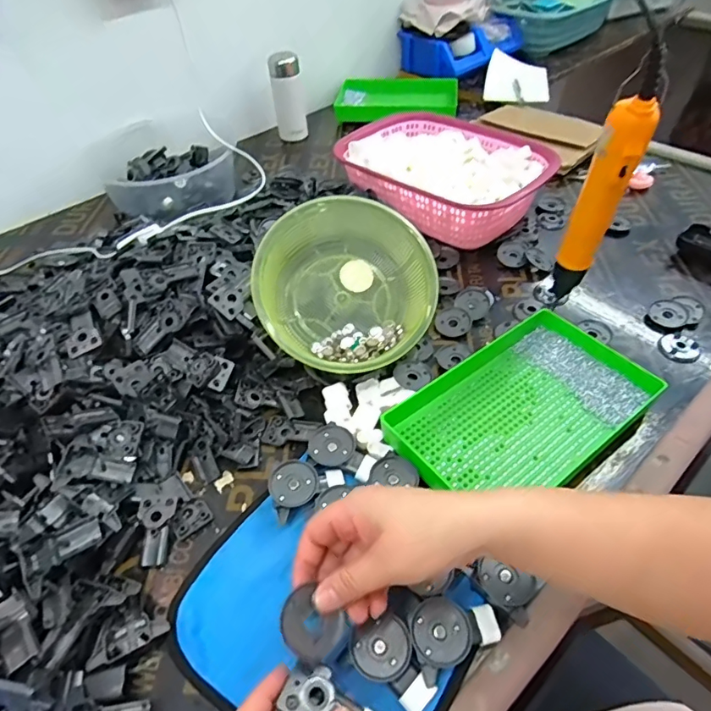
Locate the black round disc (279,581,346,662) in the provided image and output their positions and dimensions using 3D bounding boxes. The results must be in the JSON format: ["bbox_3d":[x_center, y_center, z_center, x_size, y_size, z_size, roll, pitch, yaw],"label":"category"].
[{"bbox_3d":[-0.028,0.169,0.310,0.035,0.005,0.041,-40,83,-21],"label":"black round disc"}]

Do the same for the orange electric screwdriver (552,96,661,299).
[{"bbox_3d":[0.215,-0.127,0.441,0.033,0.193,0.027,13,50,14],"label":"orange electric screwdriver"}]

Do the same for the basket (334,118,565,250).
[{"bbox_3d":[0.134,-0.287,0.763,0.305,0.078,0.246,35,58,29],"label":"basket"}]

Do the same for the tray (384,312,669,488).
[{"bbox_3d":[0.160,0.054,0.484,0.242,0.034,0.158,-31,54,-23],"label":"tray"}]

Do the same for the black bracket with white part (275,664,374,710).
[{"bbox_3d":[-0.015,0.222,0.300,0.064,0.014,0.042,30,53,1],"label":"black bracket with white part"}]

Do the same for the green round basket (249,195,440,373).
[{"bbox_3d":[-0.011,-0.076,0.553,0.193,0.084,0.205,3,73,-2],"label":"green round basket"}]

